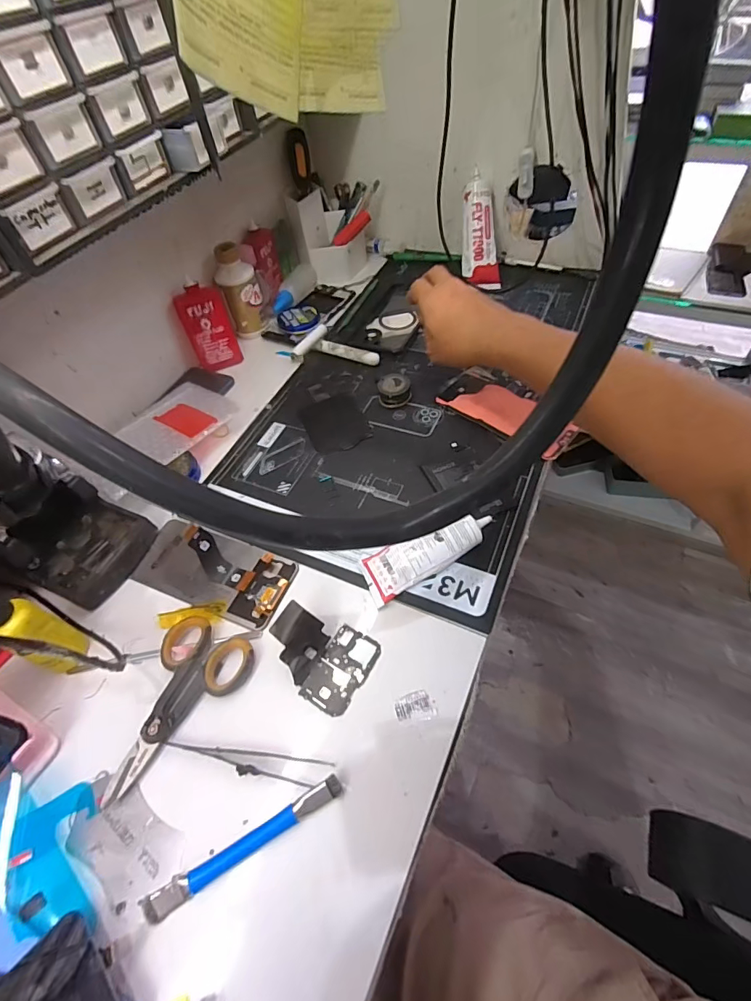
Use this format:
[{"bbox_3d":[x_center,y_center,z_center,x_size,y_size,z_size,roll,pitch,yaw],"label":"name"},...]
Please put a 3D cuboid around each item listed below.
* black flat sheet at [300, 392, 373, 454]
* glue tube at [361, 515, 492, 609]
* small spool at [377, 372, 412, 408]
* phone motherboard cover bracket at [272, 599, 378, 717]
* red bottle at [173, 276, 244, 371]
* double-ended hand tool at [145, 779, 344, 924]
[{"bbox_3d":[-0.048,-0.095,0.542,0.069,0.004,0.091,-20,54,-10],"label":"black flat sheet"},{"bbox_3d":[0.048,0.046,0.408,0.121,0.029,0.040,-23,55,-12],"label":"glue tube"},{"bbox_3d":[0.023,-0.133,0.549,0.039,0.024,0.036,-2,53,3],"label":"small spool"},{"bbox_3d":[-0.045,0.121,0.367,0.079,0.032,0.066,27,60,22],"label":"phone motherboard cover bracket"},{"bbox_3d":[-0.222,-0.231,0.605,0.058,0.108,0.031,-24,55,-13],"label":"red bottle"},{"bbox_3d":[-0.087,0.229,0.302,0.139,0.009,0.015,-27,56,-15],"label":"double-ended hand tool"}]

